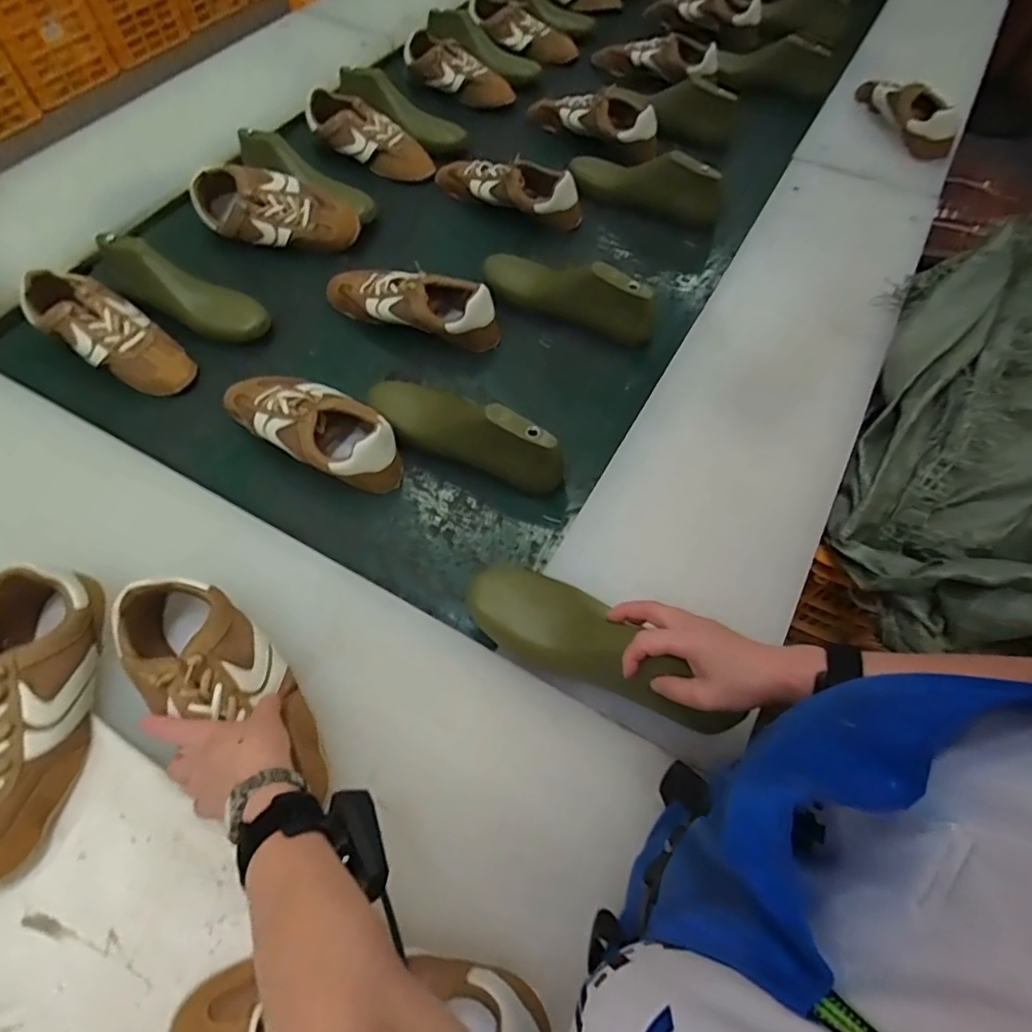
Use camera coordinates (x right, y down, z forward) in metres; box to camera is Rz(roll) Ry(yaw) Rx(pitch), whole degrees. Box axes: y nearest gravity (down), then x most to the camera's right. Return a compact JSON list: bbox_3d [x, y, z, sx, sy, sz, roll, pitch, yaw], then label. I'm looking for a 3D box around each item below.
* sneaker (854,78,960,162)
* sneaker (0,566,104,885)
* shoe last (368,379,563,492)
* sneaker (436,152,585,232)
[{"bbox_3d":[0.708,-0.746,1.091,0.086,0.071,0.248,-16,62,-10],"label":"sneaker"},{"bbox_3d":[-0.417,0.171,0.510,0.079,0.085,0.242,-5,60,-4],"label":"sneaker"},{"bbox_3d":[-0.067,-0.106,0.706,0.273,0.077,0.067,31,64,14],"label":"shoe last"},{"bbox_3d":[-0.013,-0.543,0.985,0.259,0.072,0.091,22,62,9],"label":"sneaker"}]

